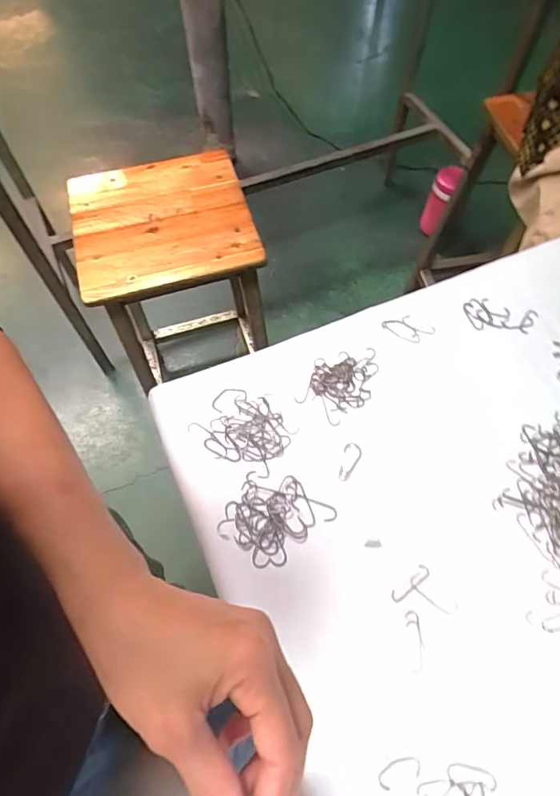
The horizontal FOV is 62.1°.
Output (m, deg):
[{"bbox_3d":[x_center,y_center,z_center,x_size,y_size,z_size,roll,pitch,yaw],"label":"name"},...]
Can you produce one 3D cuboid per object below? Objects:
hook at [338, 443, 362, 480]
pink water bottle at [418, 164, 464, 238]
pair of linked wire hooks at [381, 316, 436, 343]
[{"bbox_3d":[0.065,0.059,0.430,0.017,0.004,0.038,14,64,7],"label":"hook"},{"bbox_3d":[0.518,-0.649,1.527,0.074,0.212,0.078,0,64,0],"label":"pink water bottle"},{"bbox_3d":[0.139,-0.075,0.504,0.054,0.006,0.028,23,66,11],"label":"pair of linked wire hooks"}]

